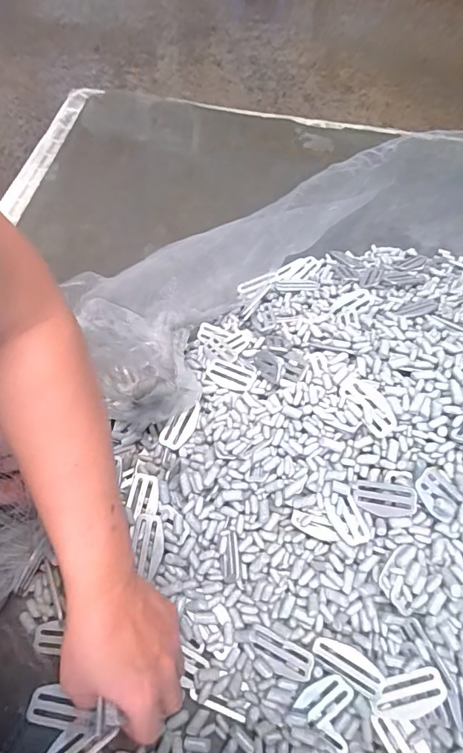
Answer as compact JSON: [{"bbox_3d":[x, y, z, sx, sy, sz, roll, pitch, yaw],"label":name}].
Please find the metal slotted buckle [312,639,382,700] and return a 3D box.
[{"bbox_3d":[0.096,0.234,0.359,0.058,0.008,0.024,21,89,24],"label":"metal slotted buckle"}]

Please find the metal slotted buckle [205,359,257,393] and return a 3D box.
[{"bbox_3d":[-0.003,-0.001,0.486,0.061,0.005,0.030,24,60,30],"label":"metal slotted buckle"}]

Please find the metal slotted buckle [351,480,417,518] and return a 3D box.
[{"bbox_3d":[0.136,0.111,0.393,0.058,0.004,0.028,-3,77,42],"label":"metal slotted buckle"}]

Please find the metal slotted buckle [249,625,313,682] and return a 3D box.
[{"bbox_3d":[0.041,0.237,0.375,0.056,0.004,0.025,12,75,30],"label":"metal slotted buckle"}]

